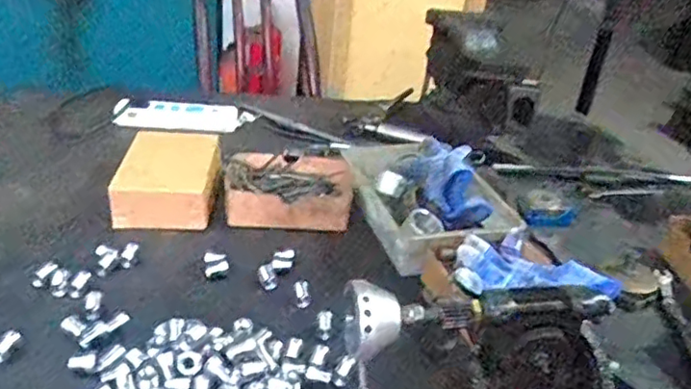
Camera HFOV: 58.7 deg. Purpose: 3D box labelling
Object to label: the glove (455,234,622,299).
[{"bbox_3d":[0.212,0.096,0.701,0.171,0.062,0.098,14,29,14],"label":"glove"}]

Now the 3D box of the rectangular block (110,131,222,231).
[{"bbox_3d":[-0.237,-0.023,0.837,0.132,0.058,0.163,3,28,-8],"label":"rectangular block"}]

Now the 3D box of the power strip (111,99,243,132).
[{"bbox_3d":[-0.290,-0.139,1.077,0.200,0.033,0.053,1,28,-10],"label":"power strip"}]

